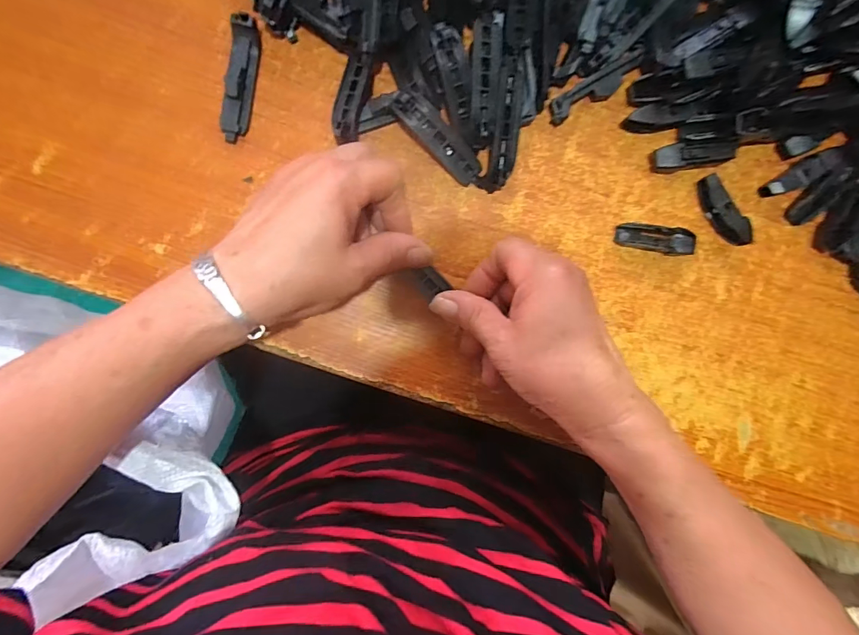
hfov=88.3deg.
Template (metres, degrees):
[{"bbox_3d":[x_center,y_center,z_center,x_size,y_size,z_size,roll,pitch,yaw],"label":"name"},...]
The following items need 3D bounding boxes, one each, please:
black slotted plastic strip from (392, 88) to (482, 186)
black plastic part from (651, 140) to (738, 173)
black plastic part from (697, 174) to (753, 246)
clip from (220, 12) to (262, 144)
[{"bbox_3d":[0.005,-0.116,0.288,0.070,0.009,0.019,40,92,-21],"label":"black slotted plastic strip"},{"bbox_3d":[0.178,-0.109,0.299,0.051,0.015,0.017,-10,94,-1],"label":"black plastic part"},{"bbox_3d":[0.199,-0.072,0.301,0.013,0.016,0.051,-34,94,1],"label":"black plastic part"},{"bbox_3d":[-0.123,-0.154,0.286,0.017,0.015,0.075,11,94,-2],"label":"clip"}]

